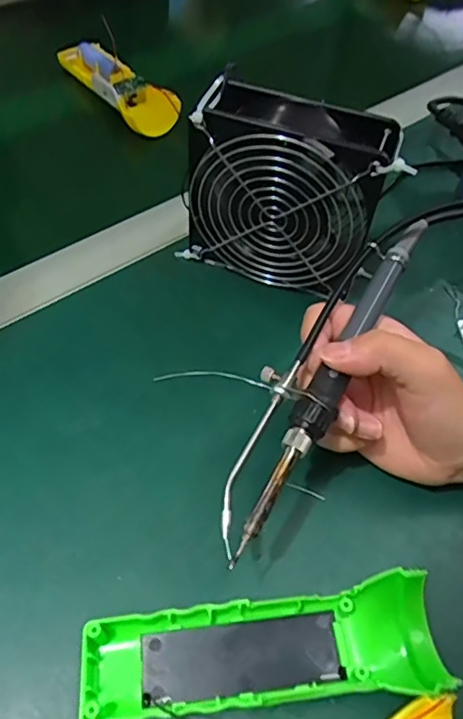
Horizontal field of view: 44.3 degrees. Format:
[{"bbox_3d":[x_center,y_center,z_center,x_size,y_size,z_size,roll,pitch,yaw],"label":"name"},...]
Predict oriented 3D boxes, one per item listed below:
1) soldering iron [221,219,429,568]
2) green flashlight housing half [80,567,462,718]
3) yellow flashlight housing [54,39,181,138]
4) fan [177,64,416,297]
[{"bbox_3d":[0.045,0.002,0.294,0.038,0.021,0.203,28,65,14],"label":"soldering iron"},{"bbox_3d":[0.016,0.137,0.262,0.162,0.029,0.050,-6,54,-7],"label":"green flashlight housing half"},{"bbox_3d":[-0.107,-0.260,0.536,0.045,0.018,0.166,-35,63,-25],"label":"yellow flashlight housing"},{"bbox_3d":[0.035,-0.106,0.376,0.122,0.120,0.046,18,55,10],"label":"fan"}]

